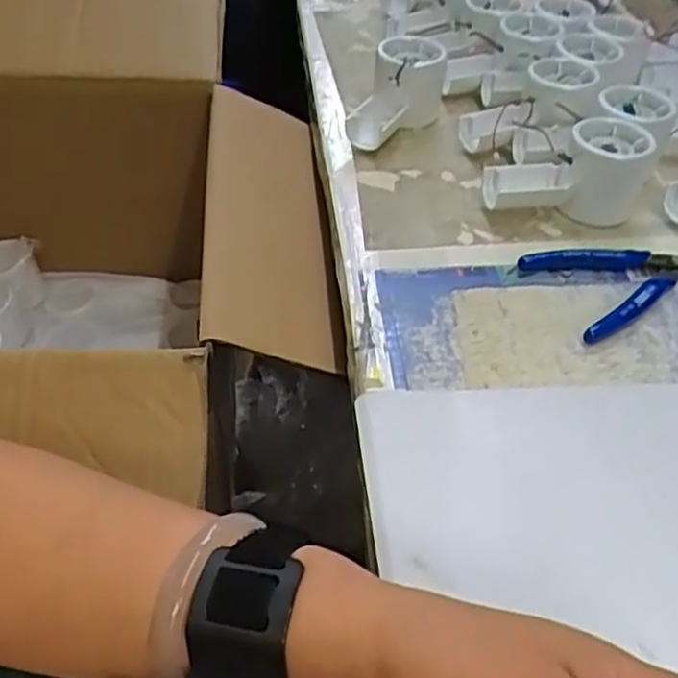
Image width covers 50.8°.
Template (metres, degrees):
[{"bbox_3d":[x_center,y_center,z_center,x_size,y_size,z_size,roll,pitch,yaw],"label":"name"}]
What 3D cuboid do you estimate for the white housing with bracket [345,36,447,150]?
[{"bbox_3d":[0.050,-0.206,0.597,0.058,0.057,0.110,16,46,12],"label":"white housing with bracket"}]

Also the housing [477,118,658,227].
[{"bbox_3d":[0.162,-0.121,0.515,0.112,0.056,0.053,0,45,-4],"label":"housing"}]

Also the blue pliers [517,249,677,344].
[{"bbox_3d":[0.190,-0.041,0.474,0.116,0.011,0.078,-15,48,-18],"label":"blue pliers"}]

